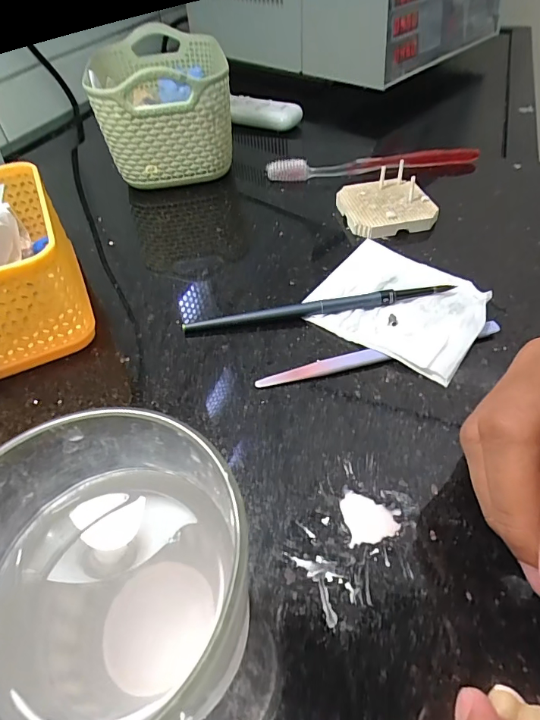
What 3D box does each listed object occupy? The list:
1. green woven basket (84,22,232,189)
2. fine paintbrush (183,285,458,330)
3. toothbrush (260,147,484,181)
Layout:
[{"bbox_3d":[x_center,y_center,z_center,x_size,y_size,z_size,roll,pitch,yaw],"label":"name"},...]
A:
[{"bbox_3d":[-0.096,-0.236,0.394,0.105,0.092,0.160,-8,48,-5],"label":"green woven basket"},{"bbox_3d":[0.029,-0.034,0.258,0.160,0.011,0.011,-7,48,-3],"label":"fine paintbrush"},{"bbox_3d":[0.092,-0.176,0.376,0.187,0.015,0.015,-3,48,1],"label":"toothbrush"}]

